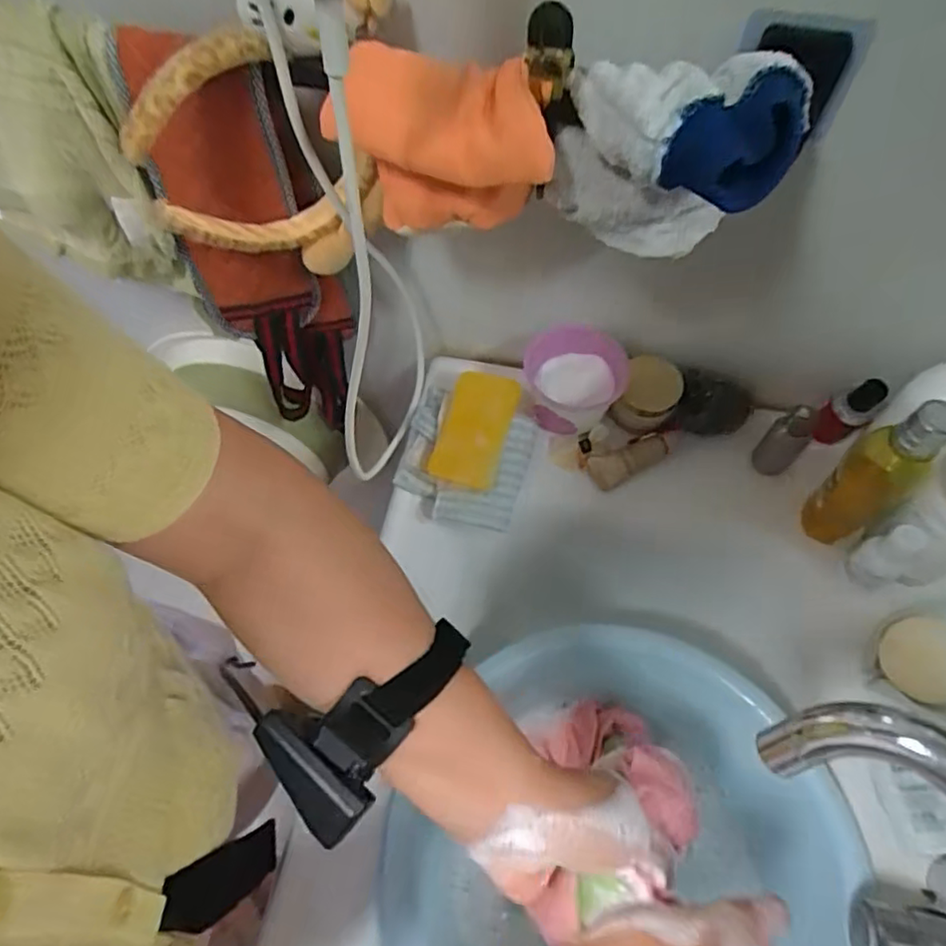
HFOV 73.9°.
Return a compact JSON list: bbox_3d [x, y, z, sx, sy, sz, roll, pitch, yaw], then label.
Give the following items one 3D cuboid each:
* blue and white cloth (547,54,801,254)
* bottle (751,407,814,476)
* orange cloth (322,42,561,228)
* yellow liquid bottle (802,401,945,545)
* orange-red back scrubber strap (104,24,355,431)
[{"bbox_3d":[0.099,-0.158,0.342,0.118,0.102,0.056,19,63,10],"label":"blue and white cloth"},{"bbox_3d":[0.264,-0.025,0.535,0.027,0.070,0.029,0,61,0],"label":"bottle"},{"bbox_3d":[-0.014,-0.185,0.370,0.129,0.091,0.044,20,63,11],"label":"orange cloth"},{"bbox_3d":[0.303,0.002,0.475,0.043,0.151,0.050,-36,67,-18],"label":"yellow liquid bottle"},{"bbox_3d":[-0.167,-0.150,0.526,0.111,0.376,0.066,-11,62,-6],"label":"orange-red back scrubber strap"}]

